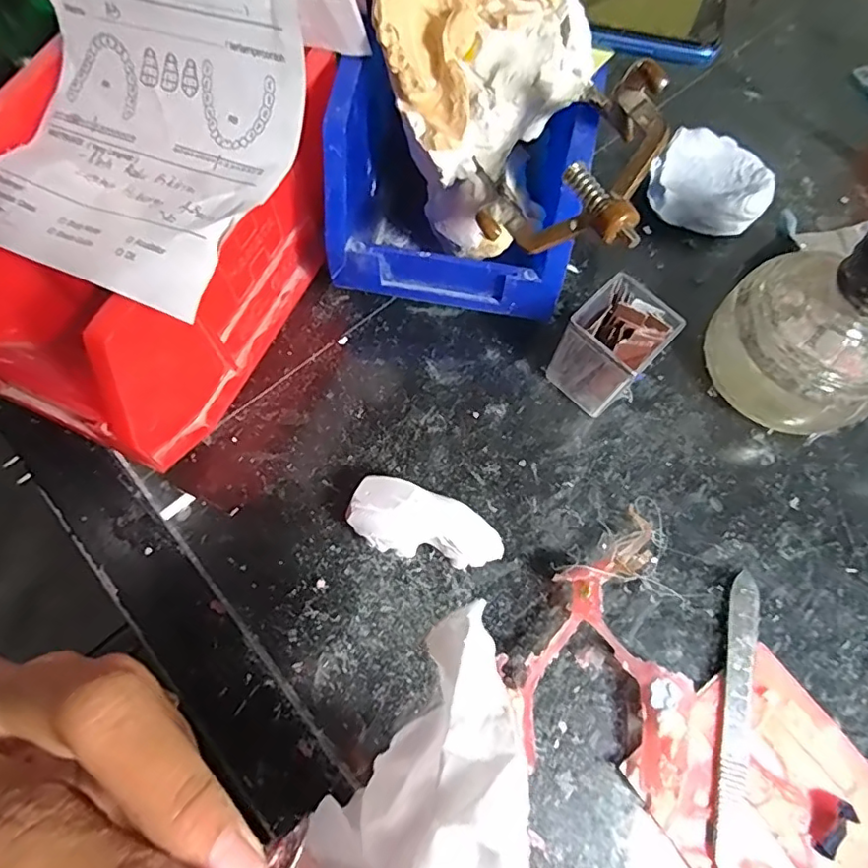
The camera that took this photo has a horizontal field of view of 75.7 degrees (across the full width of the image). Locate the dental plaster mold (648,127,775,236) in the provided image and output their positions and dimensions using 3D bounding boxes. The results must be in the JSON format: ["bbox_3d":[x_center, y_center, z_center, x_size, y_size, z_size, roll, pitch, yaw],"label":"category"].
[{"bbox_3d":[0.144,-0.131,0.295,0.058,0.020,0.051,22,70,8],"label":"dental plaster mold"}]

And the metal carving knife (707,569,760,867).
[{"bbox_3d":[0.109,0.120,0.205,0.011,0.005,0.137,16,69,5],"label":"metal carving knife"}]

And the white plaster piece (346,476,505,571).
[{"bbox_3d":[-0.003,0.039,0.228,0.061,0.023,0.026,18,70,6],"label":"white plaster piece"}]

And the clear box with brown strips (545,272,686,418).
[{"bbox_3d":[0.073,-0.035,0.239,0.035,0.056,0.037,42,74,14],"label":"clear box with brown strips"}]

